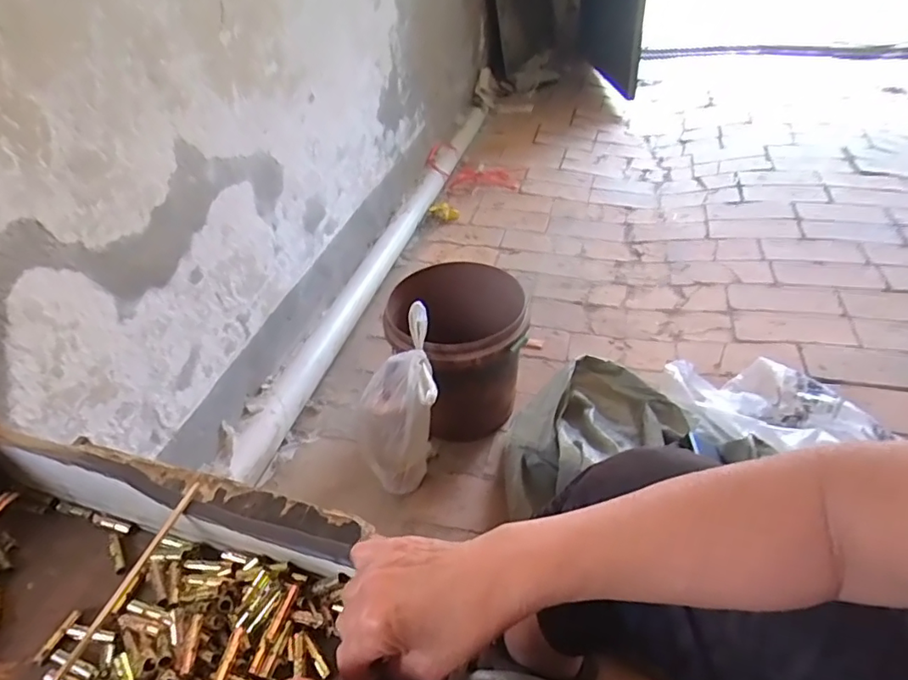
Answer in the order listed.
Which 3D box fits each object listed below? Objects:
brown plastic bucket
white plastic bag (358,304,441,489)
[{"bbox_3d":[0.013,0.018,1.120,0.249,0.273,0.296,-2,40,3],"label":"brown plastic bucket"},{"bbox_3d":[-0.093,0.130,0.937,0.138,0.320,0.129,-9,40,-6],"label":"white plastic bag"}]

